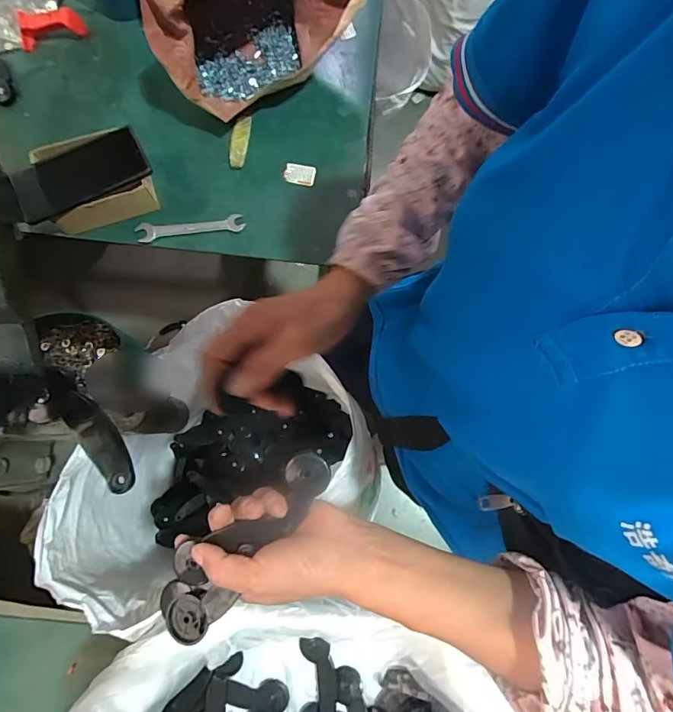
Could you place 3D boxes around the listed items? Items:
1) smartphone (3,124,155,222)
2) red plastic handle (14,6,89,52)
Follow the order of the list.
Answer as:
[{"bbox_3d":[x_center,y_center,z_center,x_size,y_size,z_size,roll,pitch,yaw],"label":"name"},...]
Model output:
[{"bbox_3d":[-0.294,-0.210,0.502,0.145,0.011,0.060,-28,100,-9],"label":"smartphone"},{"bbox_3d":[-0.377,-0.435,0.576,0.083,0.042,0.030,-18,78,-3],"label":"red plastic handle"}]

